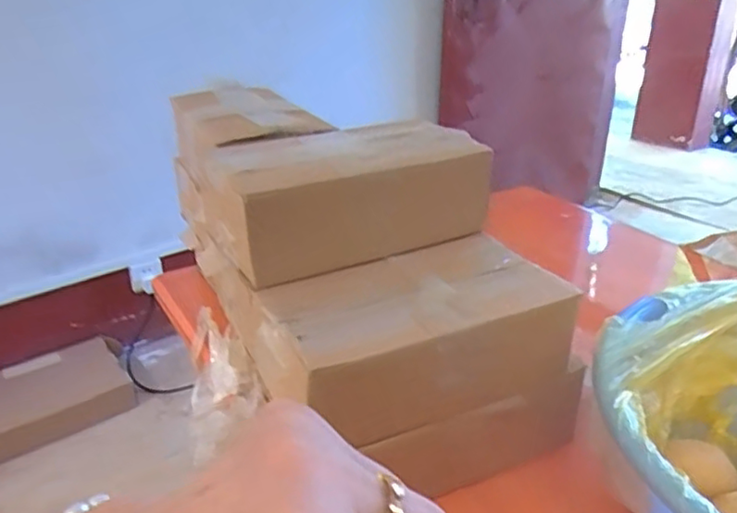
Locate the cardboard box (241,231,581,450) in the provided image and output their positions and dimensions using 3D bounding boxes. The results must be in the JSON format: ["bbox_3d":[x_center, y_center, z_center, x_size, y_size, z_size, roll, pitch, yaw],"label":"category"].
[{"bbox_3d":[0.029,0.057,0.443,0.216,0.072,0.115,-15,30,-24],"label":"cardboard box"}]

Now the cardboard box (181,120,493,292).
[{"bbox_3d":[-0.021,-0.048,0.488,0.212,0.072,0.129,-16,30,-25],"label":"cardboard box"}]

